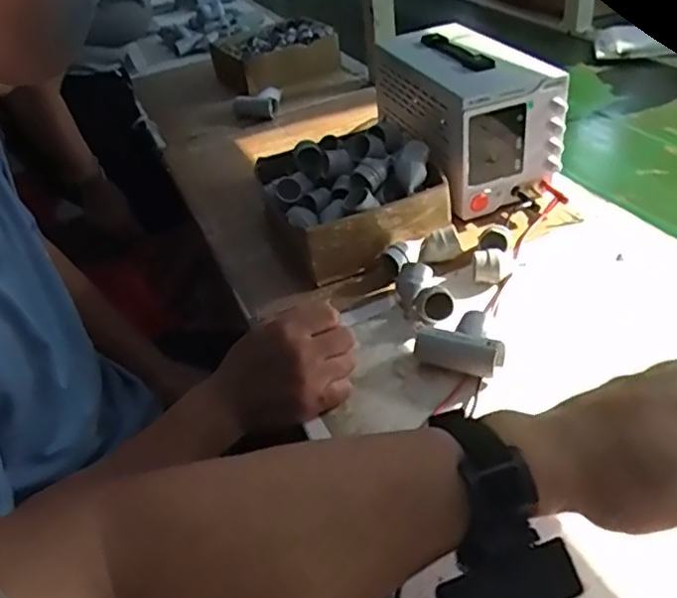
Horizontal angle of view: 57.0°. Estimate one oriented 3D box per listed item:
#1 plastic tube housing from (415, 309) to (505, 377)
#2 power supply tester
[{"bbox_3d":[0.114,0.039,0.554,0.067,0.040,0.065,20,44,32],"label":"plastic tube housing"},{"bbox_3d":[0.148,-0.242,0.794,0.149,0.138,0.269,-14,37,-9],"label":"power supply tester"}]

